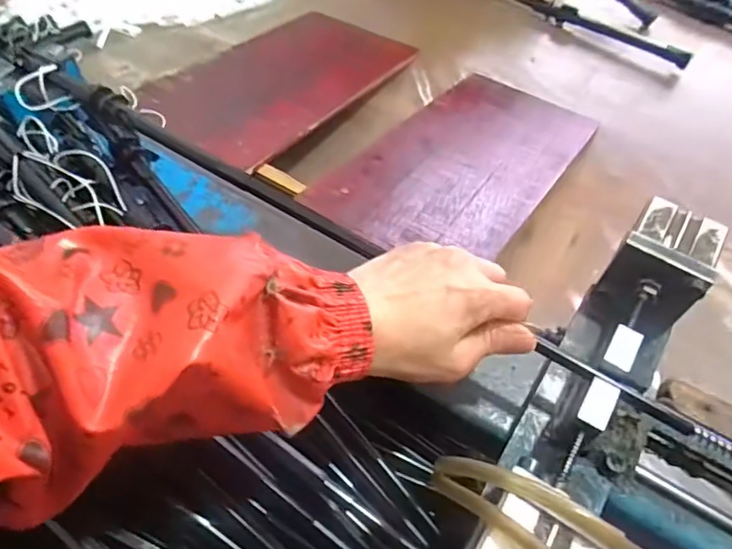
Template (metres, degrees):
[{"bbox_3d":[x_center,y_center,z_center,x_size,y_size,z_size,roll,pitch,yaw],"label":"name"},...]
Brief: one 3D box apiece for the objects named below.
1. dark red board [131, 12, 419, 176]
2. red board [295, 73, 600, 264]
[{"bbox_3d":[-0.091,-0.228,0.634,0.167,0.017,0.359,29,48,14],"label":"dark red board"},{"bbox_3d":[0.108,-0.123,0.567,0.177,0.008,0.360,33,48,20],"label":"red board"}]

